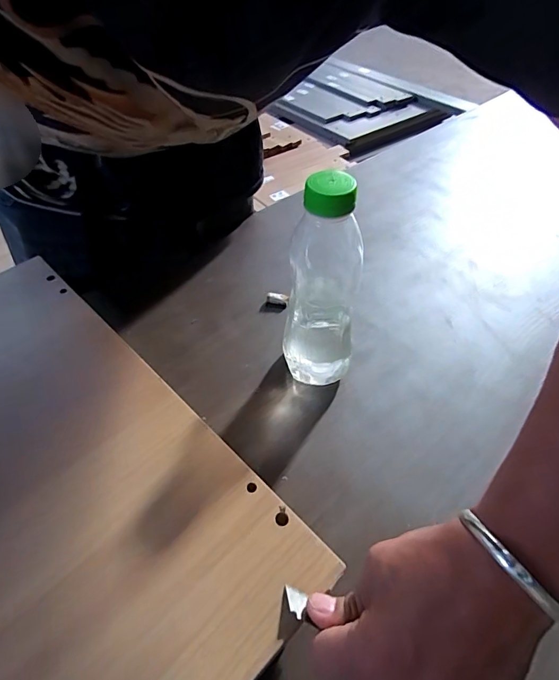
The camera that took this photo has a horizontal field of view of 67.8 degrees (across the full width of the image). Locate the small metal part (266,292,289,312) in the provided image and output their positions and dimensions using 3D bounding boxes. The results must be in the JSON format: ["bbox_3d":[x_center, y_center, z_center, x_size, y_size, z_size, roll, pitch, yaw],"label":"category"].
[{"bbox_3d":[-0.004,-0.048,0.541,0.028,0.016,0.022,8,50,10],"label":"small metal part"}]

